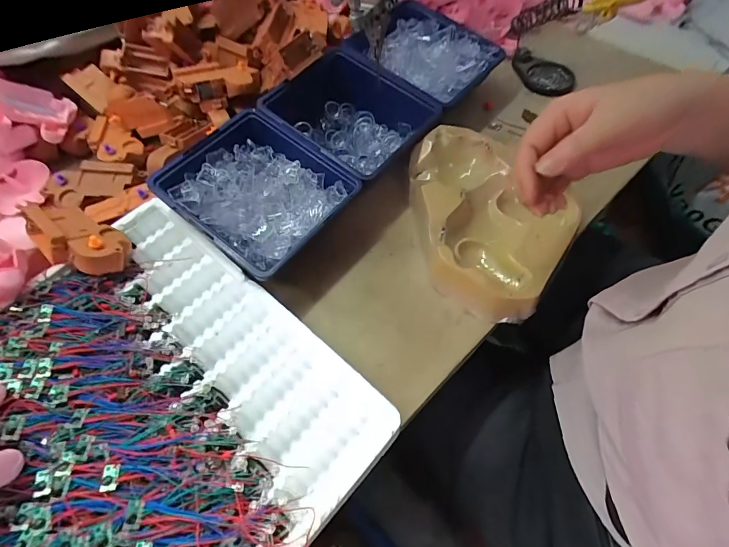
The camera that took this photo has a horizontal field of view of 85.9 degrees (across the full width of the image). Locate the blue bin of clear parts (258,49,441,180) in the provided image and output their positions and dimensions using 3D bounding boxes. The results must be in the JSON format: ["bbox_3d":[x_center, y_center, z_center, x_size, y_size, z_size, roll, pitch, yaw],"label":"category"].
[{"bbox_3d":[-0.017,-0.177,0.461,0.170,0.065,0.143,37,68,21],"label":"blue bin of clear parts"}]

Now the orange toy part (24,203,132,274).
[{"bbox_3d":[-0.270,-0.035,0.366,0.097,0.034,0.056,26,65,17],"label":"orange toy part"}]

